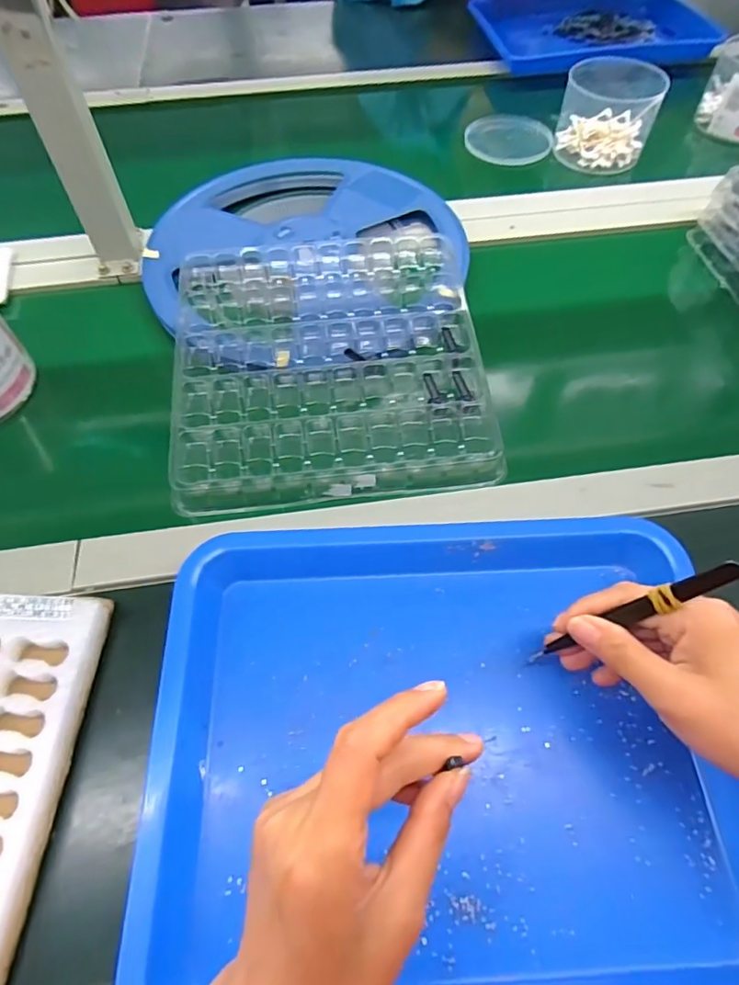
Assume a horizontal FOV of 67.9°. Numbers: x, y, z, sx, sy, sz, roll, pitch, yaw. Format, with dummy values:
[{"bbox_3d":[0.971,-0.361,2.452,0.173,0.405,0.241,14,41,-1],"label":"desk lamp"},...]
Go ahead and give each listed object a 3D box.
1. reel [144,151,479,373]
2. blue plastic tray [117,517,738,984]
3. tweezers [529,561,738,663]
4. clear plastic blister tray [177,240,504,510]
[{"bbox_3d":[-0.064,-0.249,0.548,0.311,0.028,0.324,5,59,5],"label":"reel"},{"bbox_3d":[0.043,0.140,0.315,0.320,0.035,0.270,-2,57,-1],"label":"blue plastic tray"},{"bbox_3d":[0.135,0.071,0.299,0.011,0.140,0.010,12,53,-26],"label":"tweezers"},{"bbox_3d":[-0.035,-0.117,0.471,0.254,0.020,0.263,-6,66,-3],"label":"clear plastic blister tray"}]

